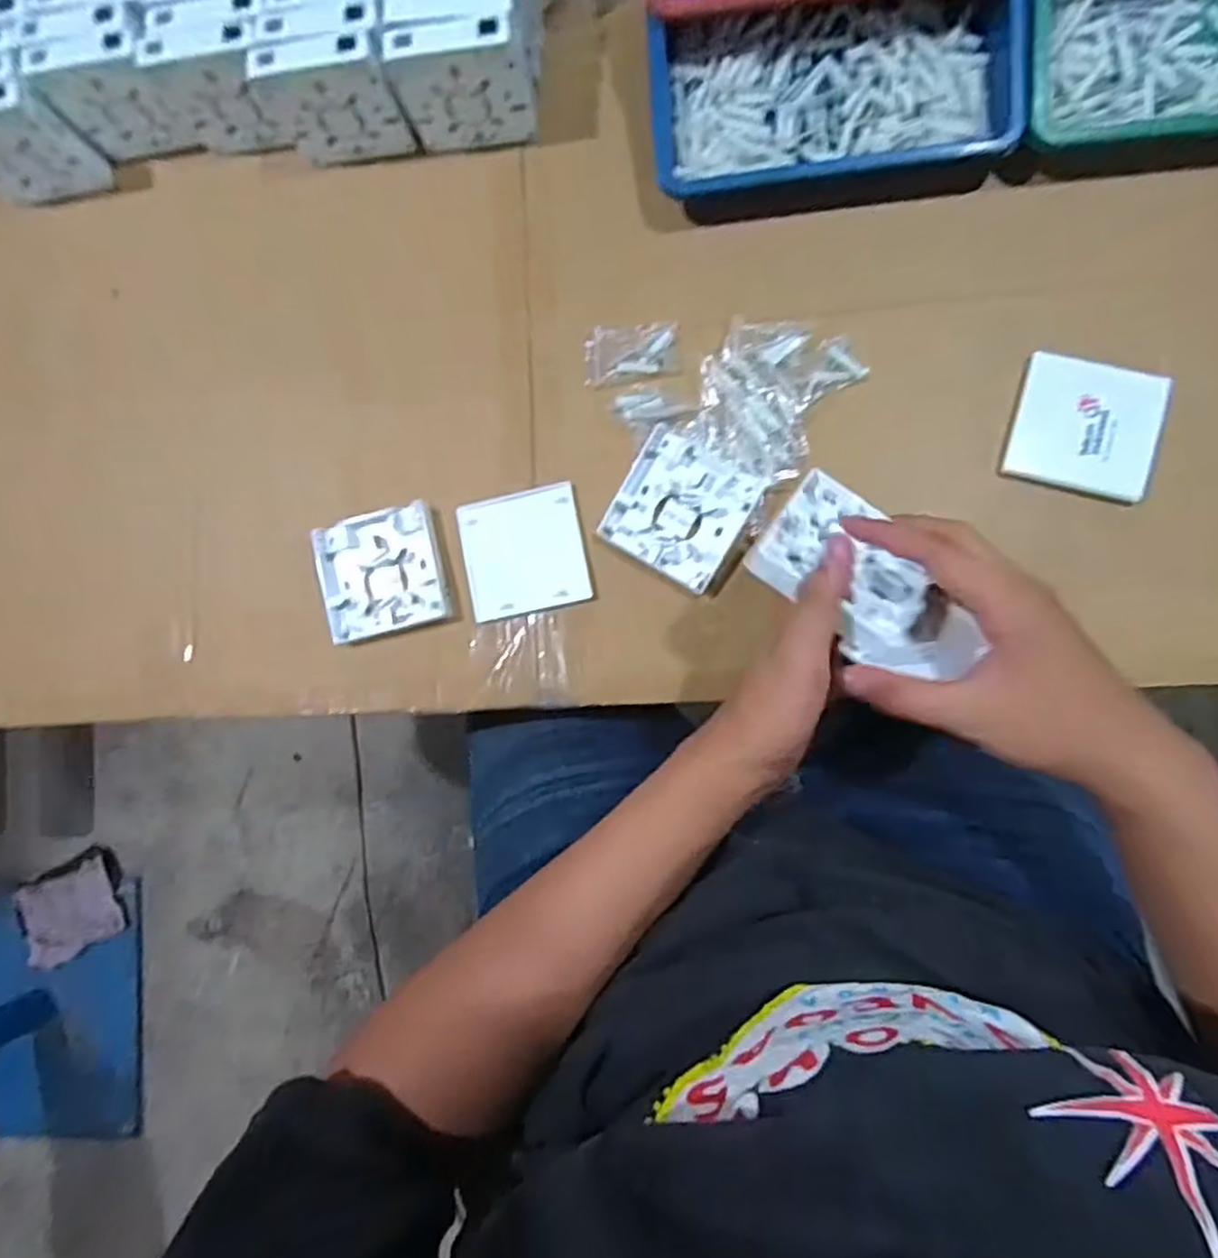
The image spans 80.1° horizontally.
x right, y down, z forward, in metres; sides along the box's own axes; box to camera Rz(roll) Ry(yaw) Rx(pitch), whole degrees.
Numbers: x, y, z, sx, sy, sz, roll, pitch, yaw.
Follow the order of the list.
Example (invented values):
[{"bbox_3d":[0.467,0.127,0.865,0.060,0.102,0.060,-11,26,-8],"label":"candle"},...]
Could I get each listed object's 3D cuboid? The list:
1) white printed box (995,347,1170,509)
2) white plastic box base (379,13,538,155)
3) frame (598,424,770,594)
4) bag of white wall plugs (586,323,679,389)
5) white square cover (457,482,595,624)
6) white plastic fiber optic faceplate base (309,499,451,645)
[{"bbox_3d":[0.308,-0.131,0.467,0.084,0.013,0.083,16,88,8],"label":"white printed box"},{"bbox_3d":[-0.100,-0.377,0.507,0.087,0.084,0.024,-5,85,7],"label":"white plastic box base"},{"bbox_3d":[0.050,-0.083,0.499,0.085,0.015,0.088,31,90,8],"label":"frame"},{"bbox_3d":[0.015,-0.196,0.518,0.063,0.010,0.043,4,86,7],"label":"bag of white wall plugs"},{"bbox_3d":[-0.061,-0.055,0.517,0.086,0.009,0.085,-12,84,6],"label":"white square cover"},{"bbox_3d":[-0.164,-0.041,0.528,0.088,0.019,0.085,-13,84,6],"label":"white plastic fiber optic faceplate base"}]

